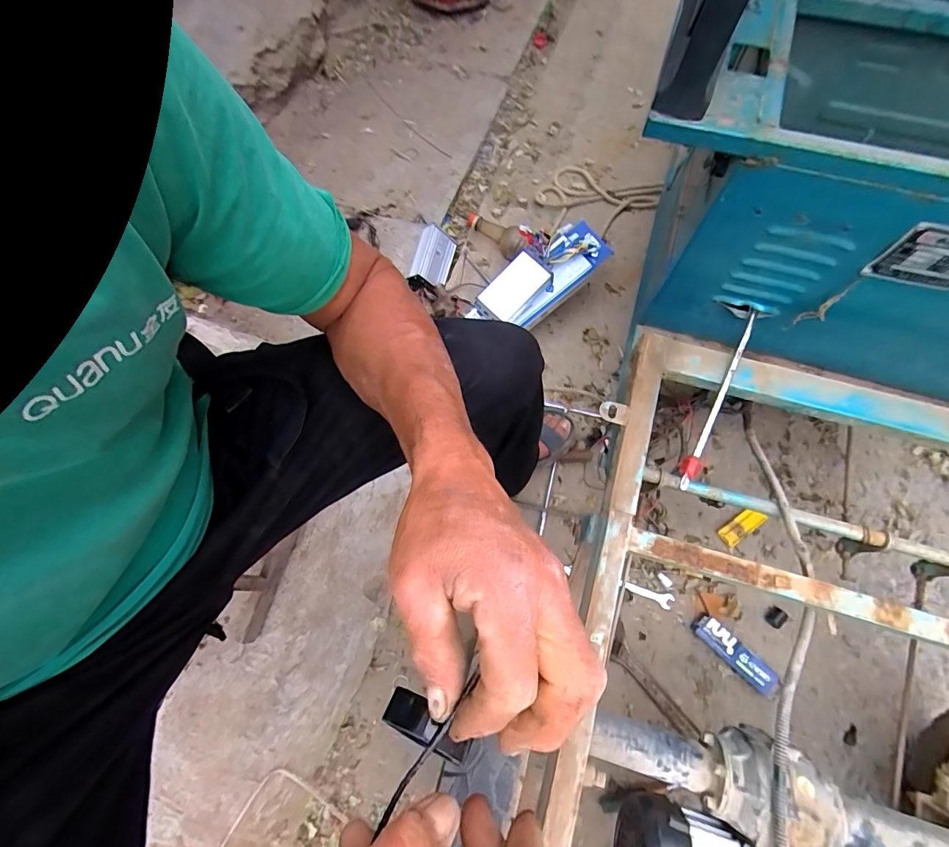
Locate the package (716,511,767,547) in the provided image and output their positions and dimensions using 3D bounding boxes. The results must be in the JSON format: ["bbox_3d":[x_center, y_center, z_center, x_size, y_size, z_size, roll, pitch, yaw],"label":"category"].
[{"bbox_3d":[0.543,0.208,0.874,0.093,0.022,0.043,-42,75,12],"label":"package"}]

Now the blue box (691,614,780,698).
[{"bbox_3d":[0.483,0.428,0.790,0.167,0.034,0.052,40,77,12],"label":"blue box"}]

